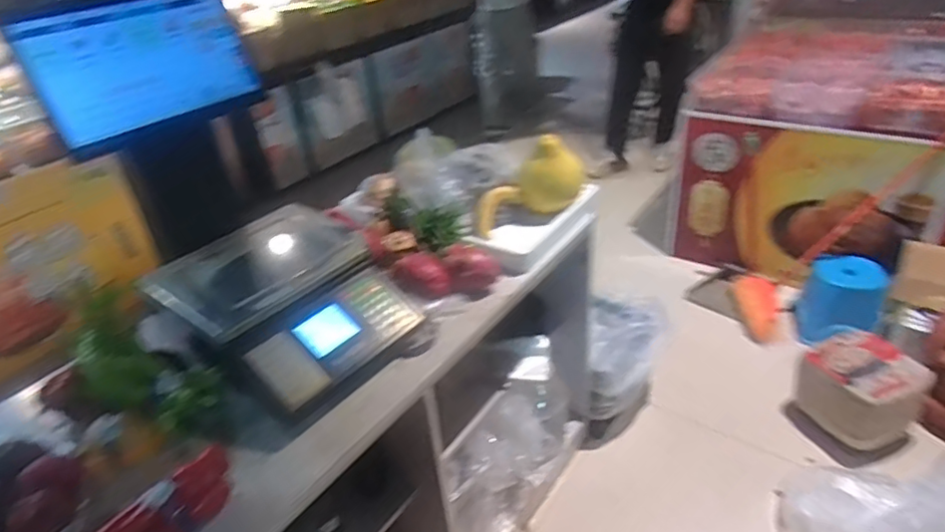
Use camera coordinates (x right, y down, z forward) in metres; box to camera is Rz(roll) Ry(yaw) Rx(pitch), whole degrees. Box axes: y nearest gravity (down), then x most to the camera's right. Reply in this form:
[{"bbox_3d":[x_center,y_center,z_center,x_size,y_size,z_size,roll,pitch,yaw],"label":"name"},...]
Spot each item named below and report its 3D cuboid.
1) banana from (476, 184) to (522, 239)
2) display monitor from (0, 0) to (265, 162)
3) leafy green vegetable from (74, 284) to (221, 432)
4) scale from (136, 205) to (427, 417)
[{"bbox_3d":[0.053,-0.139,1.397,0.063,0.050,0.155,29,73,40],"label":"banana"},{"bbox_3d":[-0.553,-0.347,1.030,0.032,0.217,0.360,1,28,43],"label":"display monitor"},{"bbox_3d":[-0.567,0.168,1.003,0.306,0.098,0.149,37,47,10],"label":"leafy green vegetable"},{"bbox_3d":[-0.345,0.054,1.120,0.414,0.150,0.352,20,41,32],"label":"scale"}]

